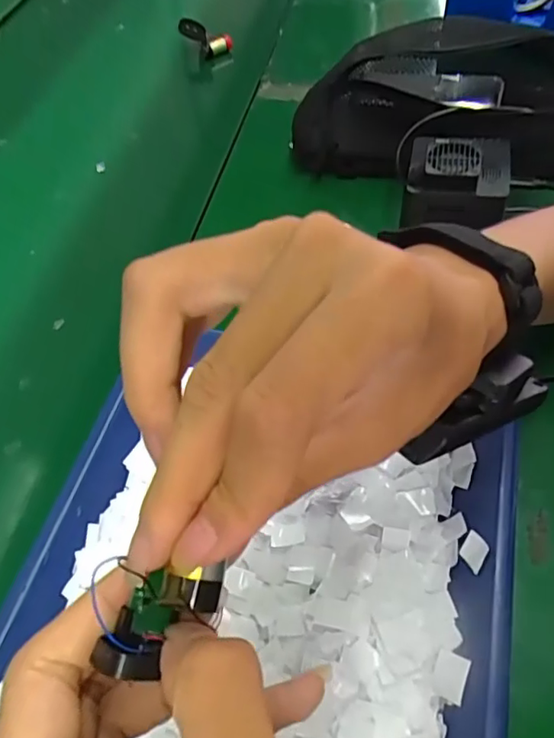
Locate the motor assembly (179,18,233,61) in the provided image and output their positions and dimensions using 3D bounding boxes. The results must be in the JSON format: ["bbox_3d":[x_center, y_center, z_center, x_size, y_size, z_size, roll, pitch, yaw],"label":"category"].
[{"bbox_3d":[-0.085,-0.394,0.656,0.061,0.040,0.023,0,55,5],"label":"motor assembly"}]

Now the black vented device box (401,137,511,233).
[{"bbox_3d":[0.146,-0.153,0.448,0.079,0.052,0.081,8,57,11],"label":"black vented device box"}]

